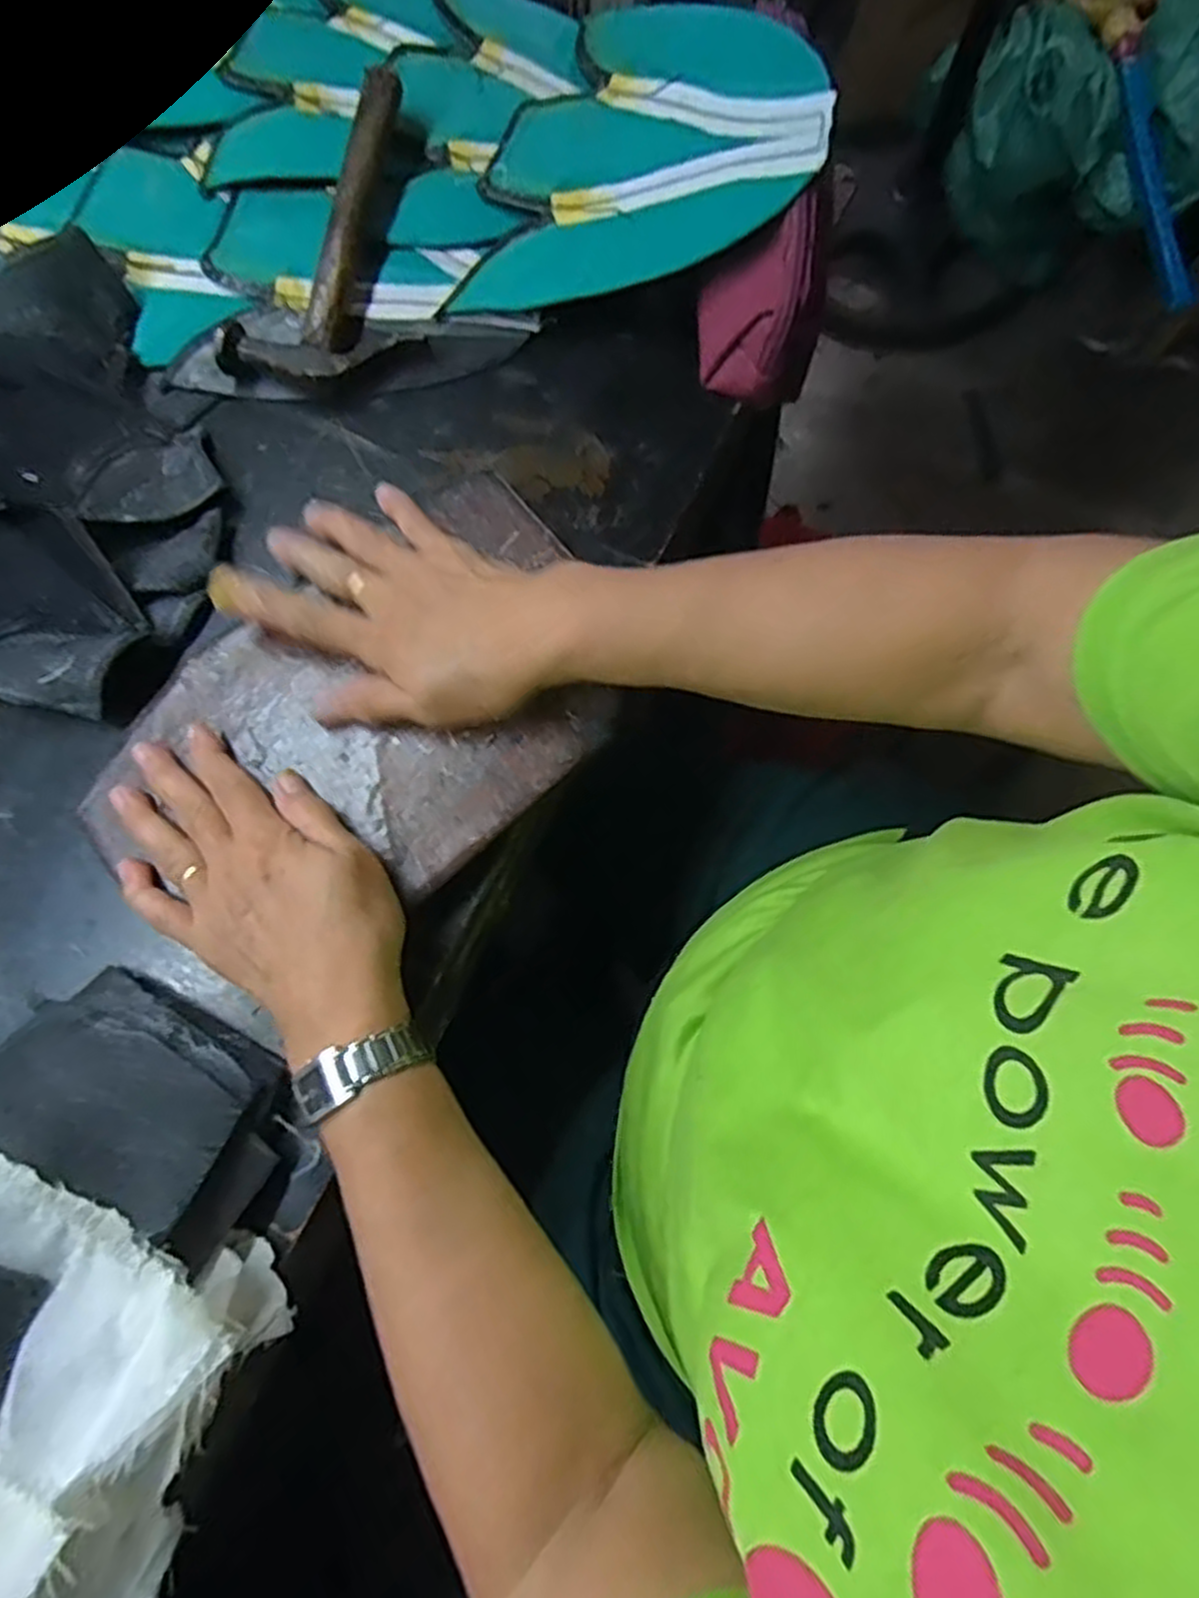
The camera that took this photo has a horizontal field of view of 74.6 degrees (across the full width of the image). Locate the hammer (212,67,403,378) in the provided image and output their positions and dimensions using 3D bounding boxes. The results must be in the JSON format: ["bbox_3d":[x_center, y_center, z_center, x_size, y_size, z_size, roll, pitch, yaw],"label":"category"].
[{"bbox_3d":[-0.158,-0.327,0.448,0.069,0.043,0.178,15,76,5],"label":"hammer"}]

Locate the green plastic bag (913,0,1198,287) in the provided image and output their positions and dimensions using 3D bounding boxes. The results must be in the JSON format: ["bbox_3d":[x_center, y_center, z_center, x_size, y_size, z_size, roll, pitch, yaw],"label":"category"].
[{"bbox_3d":[0.728,-0.992,1.172,0.274,0.303,0.431,-29,77,-7],"label":"green plastic bag"}]

